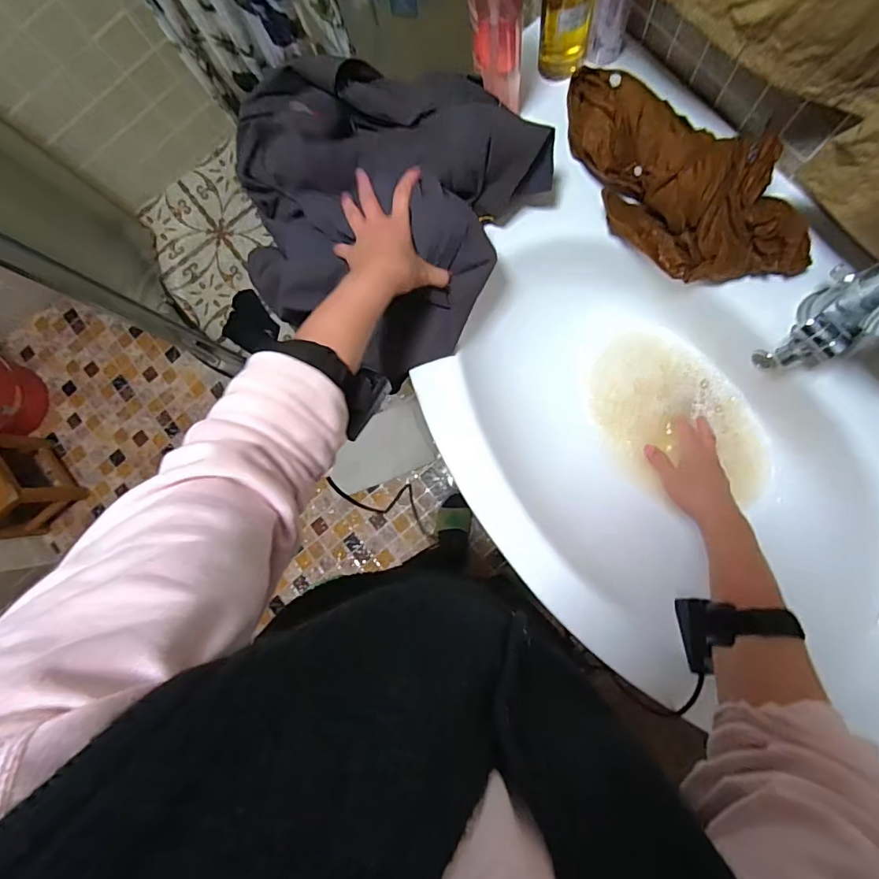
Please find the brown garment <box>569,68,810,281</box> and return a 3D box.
[{"bbox_3d":[0.252,-0.268,0.513,0.310,0.080,0.124,37,89,9],"label":"brown garment"}]

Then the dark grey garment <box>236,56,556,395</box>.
[{"bbox_3d":[-0.072,-0.274,0.563,0.323,0.141,0.317,33,89,9],"label":"dark grey garment"}]

